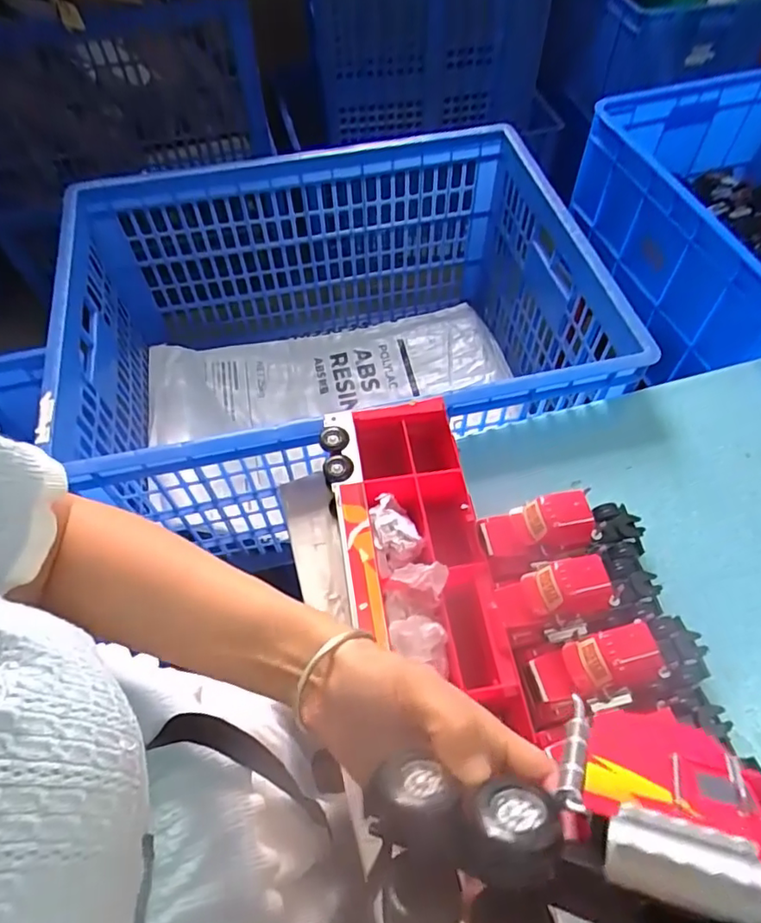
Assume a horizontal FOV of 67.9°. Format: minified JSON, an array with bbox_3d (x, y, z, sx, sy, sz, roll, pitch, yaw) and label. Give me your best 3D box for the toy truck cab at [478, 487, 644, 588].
[{"bbox_3d":[0.219,0.073,0.651,0.200,0.089,0.087,-6,57,-19],"label":"toy truck cab"}]

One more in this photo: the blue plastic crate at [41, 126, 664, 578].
[{"bbox_3d":[-0.089,-0.224,1.076,0.827,0.434,0.694,-12,59,-7],"label":"blue plastic crate"}]

